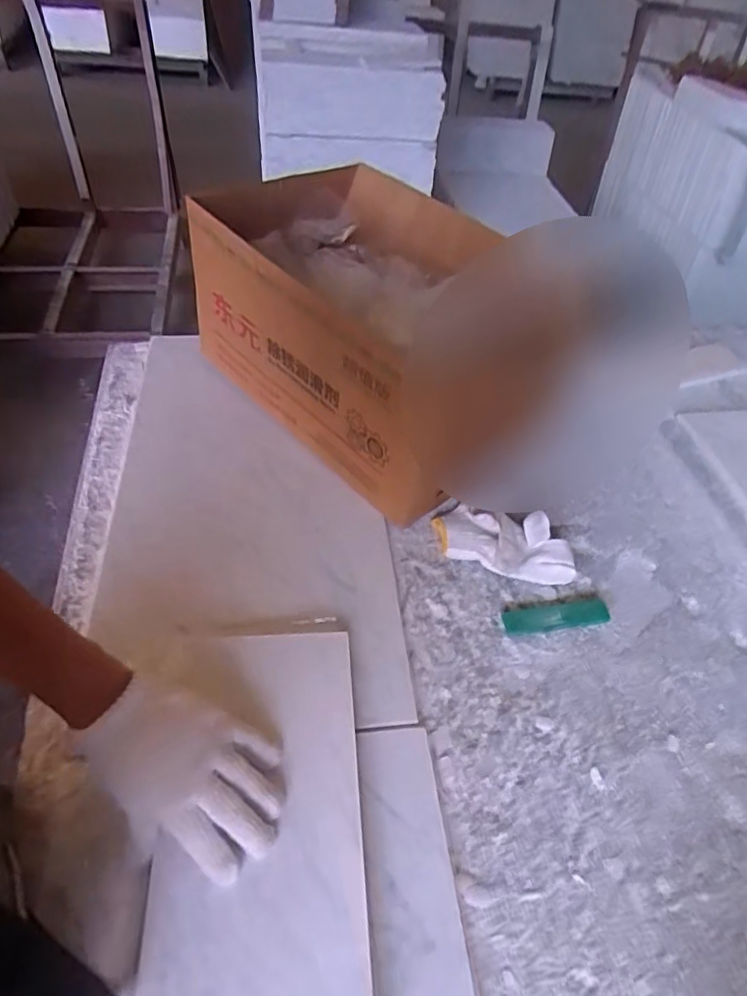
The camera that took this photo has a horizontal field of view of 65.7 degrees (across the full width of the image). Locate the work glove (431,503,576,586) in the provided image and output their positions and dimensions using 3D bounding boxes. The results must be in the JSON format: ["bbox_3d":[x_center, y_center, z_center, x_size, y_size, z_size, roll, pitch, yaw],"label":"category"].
[{"bbox_3d":[0.146,0.043,0.636,0.160,0.060,0.077,22,49,13],"label":"work glove"}]

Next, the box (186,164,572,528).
[{"bbox_3d":[0.008,-0.221,0.738,0.314,0.221,0.519,-30,58,-29],"label":"box"}]

